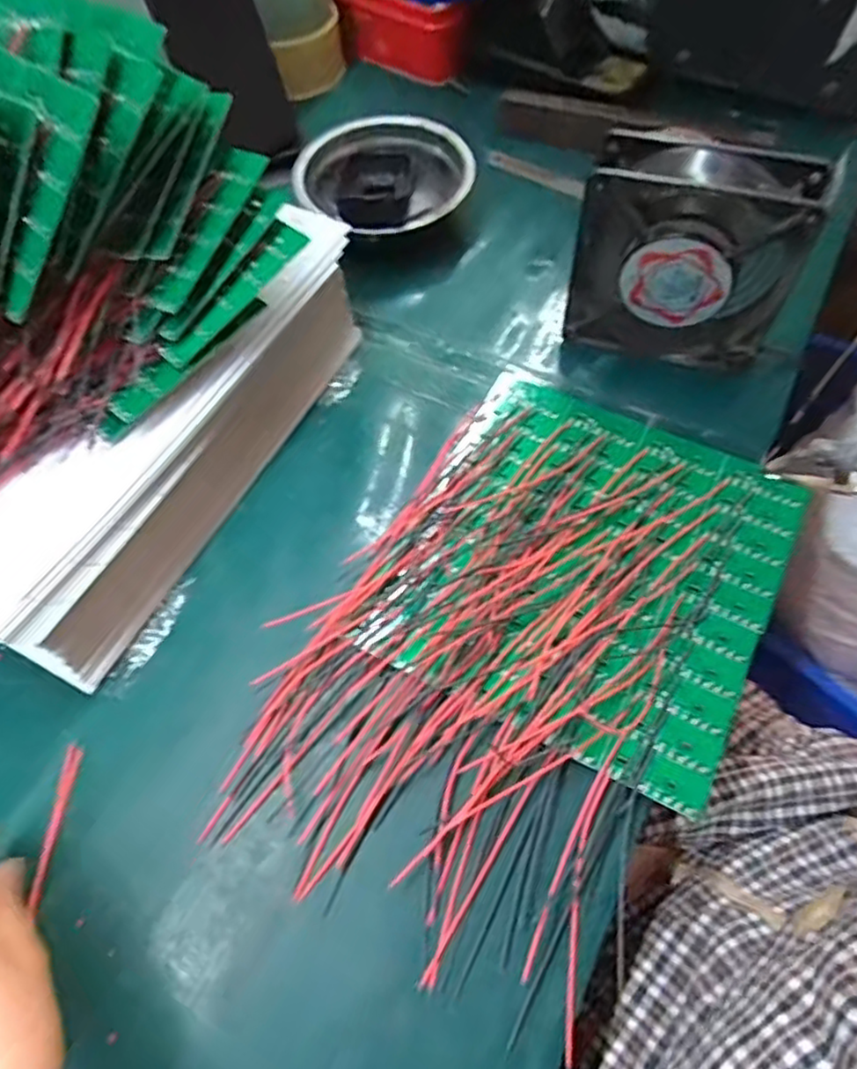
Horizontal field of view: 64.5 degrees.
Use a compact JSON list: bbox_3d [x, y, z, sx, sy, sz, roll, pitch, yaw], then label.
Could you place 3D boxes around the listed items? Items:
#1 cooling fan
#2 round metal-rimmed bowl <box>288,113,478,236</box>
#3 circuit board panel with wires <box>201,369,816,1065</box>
[{"bbox_3d":[0.150,-0.161,0.401,0.120,0.122,0.043,11,62,7],"label":"cooling fan"},{"bbox_3d":[-0.032,-0.256,0.504,0.125,0.043,0.125,30,65,16],"label":"round metal-rimmed bowl"},{"bbox_3d":[0.052,0.047,0.349,0.201,0.022,0.298,32,66,17],"label":"circuit board panel with wires"}]

